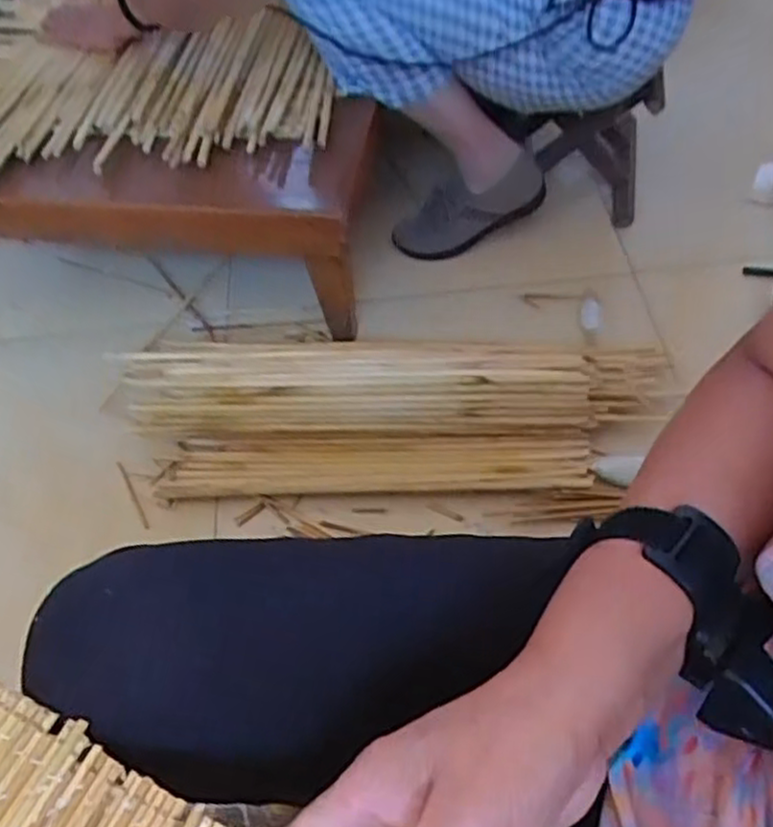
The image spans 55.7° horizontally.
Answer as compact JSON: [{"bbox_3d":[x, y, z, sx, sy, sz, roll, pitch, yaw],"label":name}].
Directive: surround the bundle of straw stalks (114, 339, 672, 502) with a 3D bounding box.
[{"bbox_3d":[0.008,0.005,0.862,0.647,0.109,0.179,-1,54,4],"label":"bundle of straw stalks"}]

